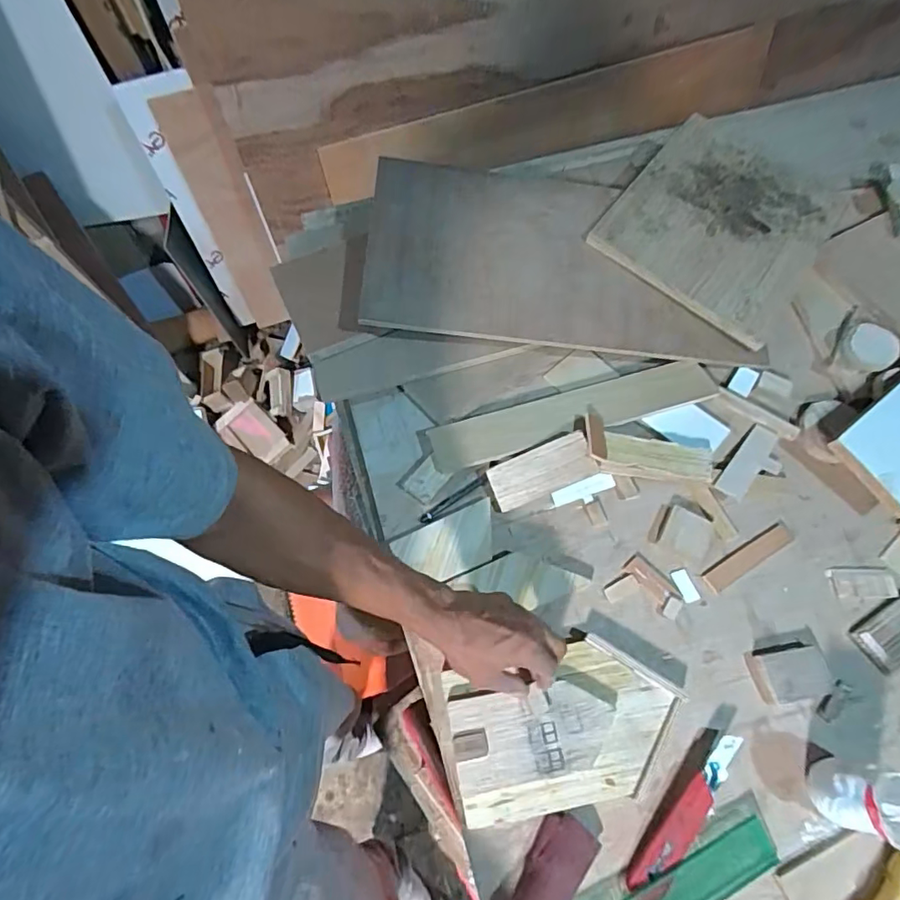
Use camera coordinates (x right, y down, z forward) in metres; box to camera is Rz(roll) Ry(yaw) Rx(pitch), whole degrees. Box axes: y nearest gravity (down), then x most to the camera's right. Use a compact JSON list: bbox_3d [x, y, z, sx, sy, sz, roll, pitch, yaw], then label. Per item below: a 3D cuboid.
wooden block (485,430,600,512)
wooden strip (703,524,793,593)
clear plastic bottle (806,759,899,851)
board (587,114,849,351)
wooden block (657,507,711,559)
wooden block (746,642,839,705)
[{"bbox_3d":[0.109,0.029,0.642,0.129,0.020,0.055,-24,67,7],"label":"wooden block"},{"bbox_3d":[0.353,0.127,0.625,0.123,0.004,0.027,-30,68,-12],"label":"wooden strip"},{"bbox_3d":[0.371,0.315,0.476,0.060,0.100,0.056,13,67,7],"label":"clear plastic bottle"},{"bbox_3d":[0.396,-0.335,0.763,0.271,0.019,0.358,36,69,6],"label":"board"},{"bbox_3d":[0.277,0.096,0.618,0.052,0.007,0.050,22,68,11],"label":"wooden block"},{"bbox_3d":[0.362,0.235,0.559,0.075,0.020,0.054,-10,66,-3],"label":"wooden block"}]

